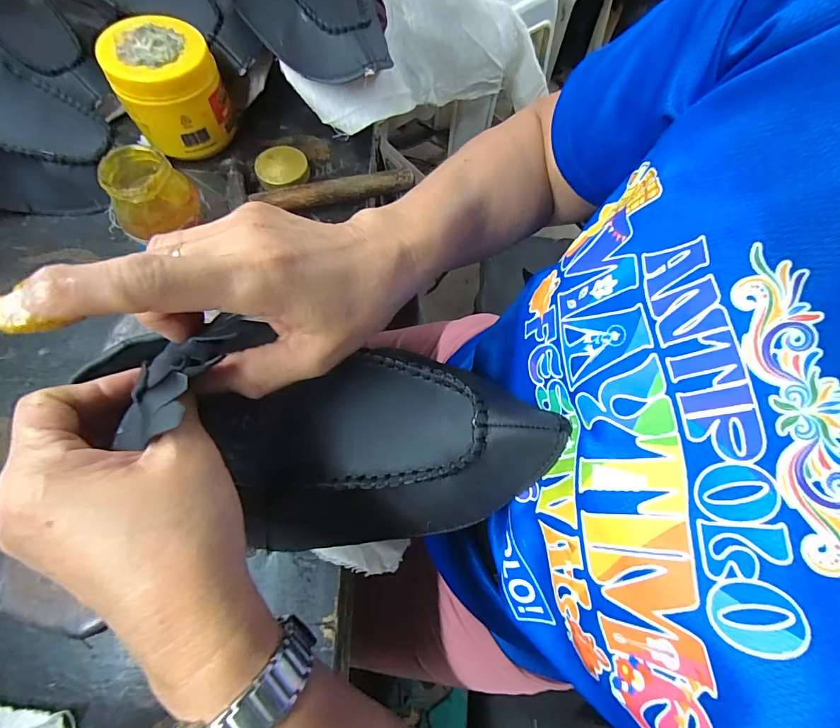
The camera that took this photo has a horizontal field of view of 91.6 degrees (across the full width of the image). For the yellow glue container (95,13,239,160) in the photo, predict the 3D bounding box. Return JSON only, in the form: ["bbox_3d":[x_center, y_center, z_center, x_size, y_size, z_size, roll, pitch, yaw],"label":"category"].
[{"bbox_3d":[-0.248,-0.277,0.411,0.095,0.085,0.088,-19,70,-11],"label":"yellow glue container"}]

